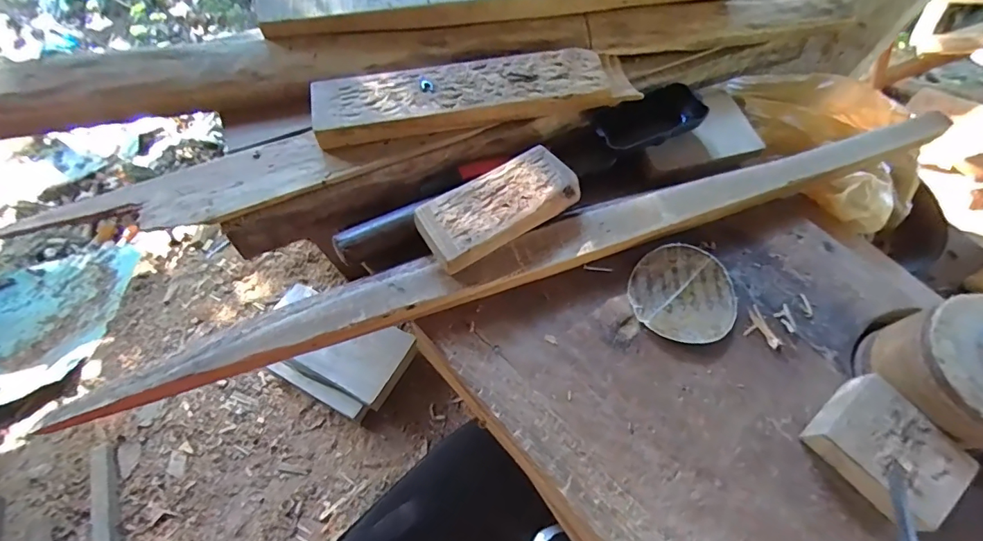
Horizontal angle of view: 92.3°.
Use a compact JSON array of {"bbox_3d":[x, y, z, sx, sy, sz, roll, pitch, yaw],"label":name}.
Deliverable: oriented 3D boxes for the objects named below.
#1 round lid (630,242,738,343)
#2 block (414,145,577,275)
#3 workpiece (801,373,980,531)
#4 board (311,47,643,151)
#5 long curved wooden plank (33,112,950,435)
[{"bbox_3d":[0.168,0.020,0.413,0.088,0.010,0.086,18,67,6],"label":"round lid"},{"bbox_3d":[0.007,-0.055,0.408,0.137,0.025,0.060,-29,70,-14],"label":"block"},{"bbox_3d":[0.285,0.133,0.344,0.075,0.032,0.090,-37,72,-16],"label":"workpiece"},{"bbox_3d":[-0.013,-0.168,0.441,0.291,0.022,0.065,-11,67,-6],"label":"board"},{"bbox_3d":[0.057,-0.020,0.418,0.788,0.025,0.048,-18,68,-9],"label":"long curved wooden plank"}]

